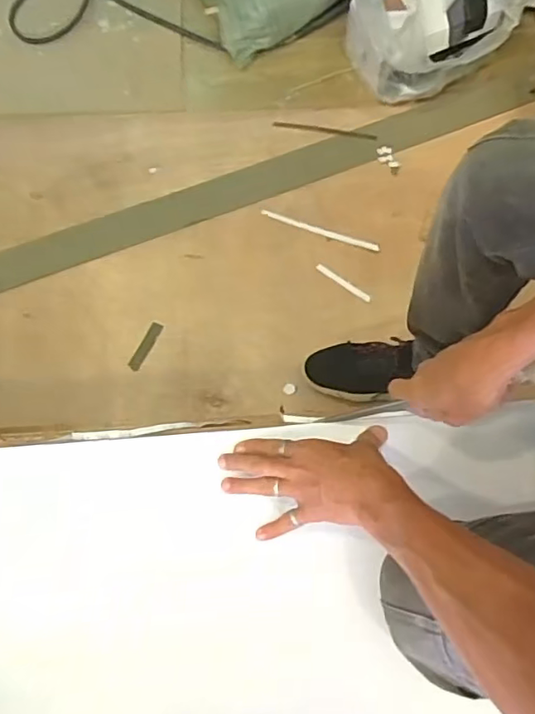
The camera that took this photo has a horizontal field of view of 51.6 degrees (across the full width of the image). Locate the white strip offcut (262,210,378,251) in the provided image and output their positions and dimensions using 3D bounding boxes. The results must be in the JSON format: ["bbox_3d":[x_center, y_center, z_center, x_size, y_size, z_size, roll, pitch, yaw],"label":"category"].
[{"bbox_3d":[0.102,-0.249,1.083,0.234,0.004,0.014,19,75,7],"label":"white strip offcut"}]

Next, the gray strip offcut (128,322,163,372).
[{"bbox_3d":[-0.227,-0.020,1.033,0.024,0.004,0.098,24,76,16],"label":"gray strip offcut"}]

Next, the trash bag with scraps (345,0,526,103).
[{"bbox_3d":[0.326,-0.676,1.097,0.274,0.242,0.255,-25,75,-6],"label":"trash bag with scraps"}]

